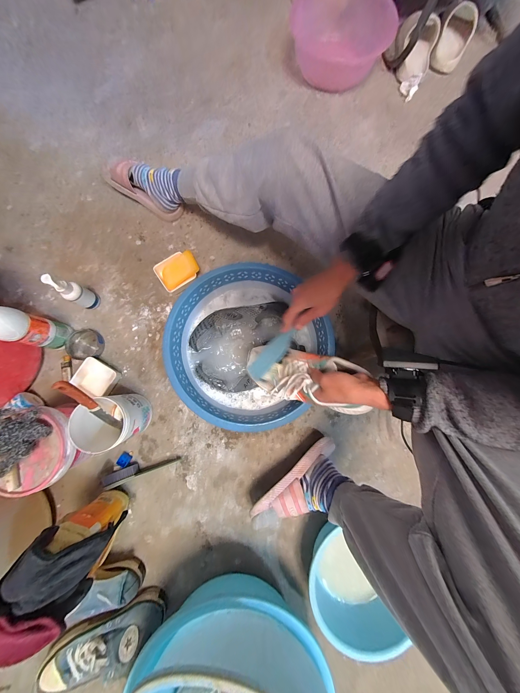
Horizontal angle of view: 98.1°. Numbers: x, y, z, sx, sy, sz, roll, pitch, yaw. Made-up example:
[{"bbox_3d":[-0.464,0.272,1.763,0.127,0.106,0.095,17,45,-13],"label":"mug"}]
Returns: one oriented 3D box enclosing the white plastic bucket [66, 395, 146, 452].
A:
[{"bbox_3d":[-0.325,0.163,0.501,0.120,0.130,0.104,-25,83,-5],"label":"white plastic bucket"}]

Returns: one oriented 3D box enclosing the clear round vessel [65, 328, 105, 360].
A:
[{"bbox_3d":[-0.452,-0.007,0.582,0.084,0.024,0.078,0,82,-2],"label":"clear round vessel"}]

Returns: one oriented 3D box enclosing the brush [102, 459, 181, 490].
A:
[{"bbox_3d":[-0.278,0.287,0.531,0.166,0.031,0.031,-19,83,-5],"label":"brush"}]

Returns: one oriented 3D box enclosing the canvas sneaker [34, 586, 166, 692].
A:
[{"bbox_3d":[-0.325,0.622,0.467,0.267,0.080,0.098,-26,84,-5],"label":"canvas sneaker"}]

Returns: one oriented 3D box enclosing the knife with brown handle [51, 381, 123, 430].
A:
[{"bbox_3d":[-0.335,0.124,0.454,0.019,0.184,0.016,-8,49,-2],"label":"knife with brown handle"}]

